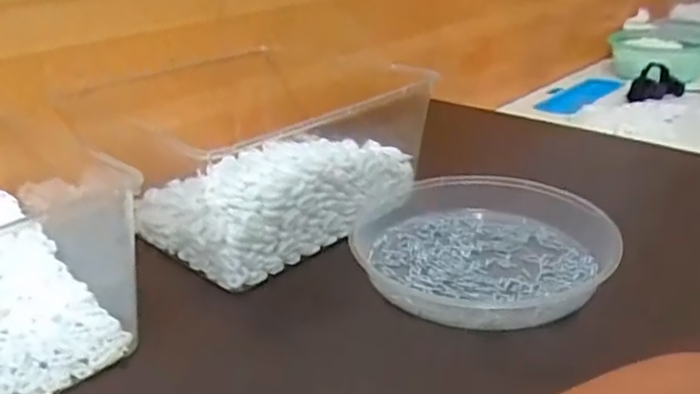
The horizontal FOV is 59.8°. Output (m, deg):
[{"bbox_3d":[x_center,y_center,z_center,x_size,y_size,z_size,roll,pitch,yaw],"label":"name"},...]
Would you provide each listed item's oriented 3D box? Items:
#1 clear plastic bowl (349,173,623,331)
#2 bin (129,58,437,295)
[{"bbox_3d":[0.118,0.041,0.560,0.219,0.039,0.210,-2,26,1],"label":"clear plastic bowl"},{"bbox_3d":[-0.096,-0.047,0.646,0.244,0.131,0.252,21,34,39],"label":"bin"}]

